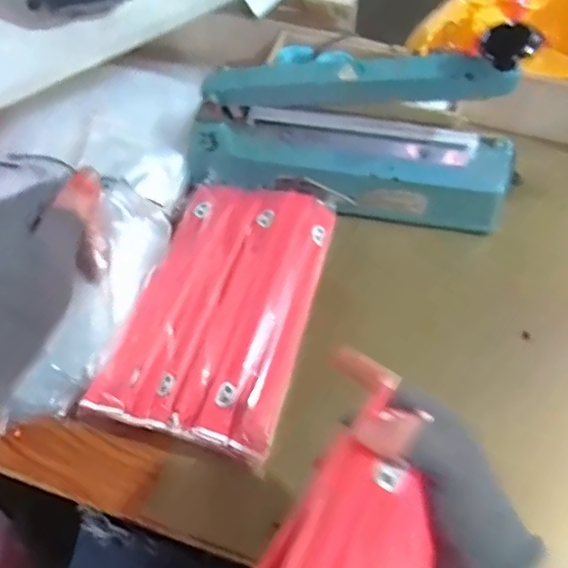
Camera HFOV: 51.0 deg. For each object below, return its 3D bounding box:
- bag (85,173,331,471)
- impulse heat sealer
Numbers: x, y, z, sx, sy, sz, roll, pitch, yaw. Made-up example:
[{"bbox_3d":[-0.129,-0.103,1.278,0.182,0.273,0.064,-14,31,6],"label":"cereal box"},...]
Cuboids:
[{"bbox_3d":[-0.048,0.003,0.528,0.147,0.028,0.269,16,63,9],"label":"bag"},{"bbox_3d":[0.062,-0.140,0.538,0.300,0.178,0.071,8,62,4],"label":"impulse heat sealer"}]

